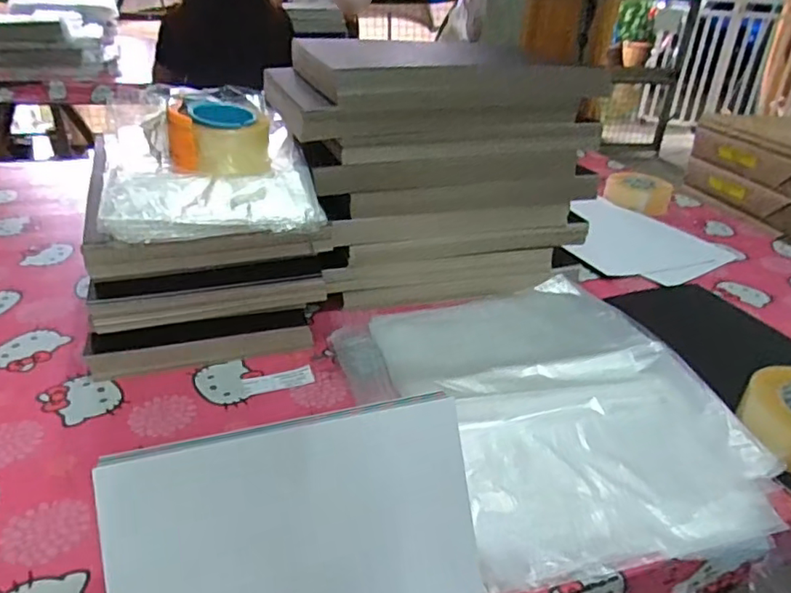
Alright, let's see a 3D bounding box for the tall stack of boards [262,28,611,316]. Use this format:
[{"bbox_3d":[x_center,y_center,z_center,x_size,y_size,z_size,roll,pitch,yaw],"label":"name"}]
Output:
[{"bbox_3d":[0.048,-0.206,0.862,0.432,0.320,0.261,-8,35,-18],"label":"tall stack of boards"}]

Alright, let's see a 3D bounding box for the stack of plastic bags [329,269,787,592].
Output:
[{"bbox_3d":[0.170,0.114,0.667,0.397,0.024,0.431,-8,35,-18],"label":"stack of plastic bags"}]

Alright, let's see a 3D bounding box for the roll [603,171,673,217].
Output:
[{"bbox_3d":[0.536,-0.236,1.250,0.138,0.048,0.142,17,34,20],"label":"roll"}]

